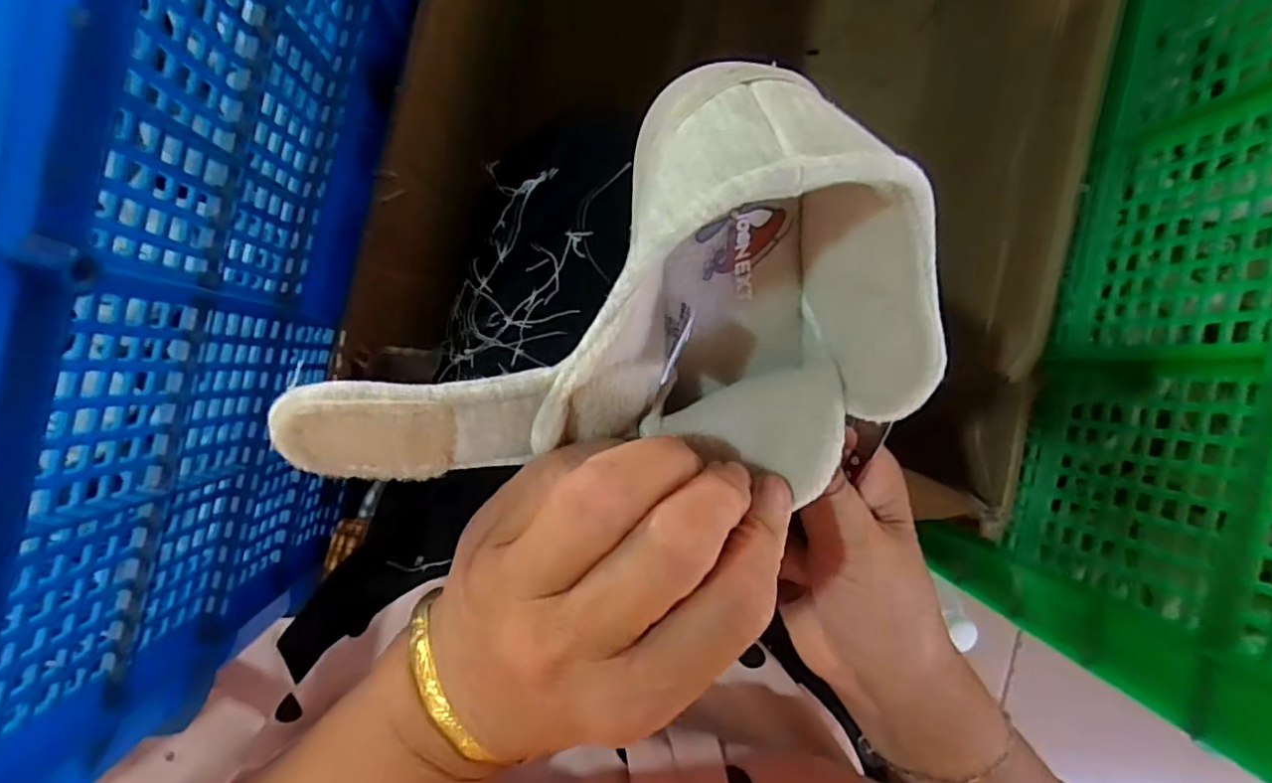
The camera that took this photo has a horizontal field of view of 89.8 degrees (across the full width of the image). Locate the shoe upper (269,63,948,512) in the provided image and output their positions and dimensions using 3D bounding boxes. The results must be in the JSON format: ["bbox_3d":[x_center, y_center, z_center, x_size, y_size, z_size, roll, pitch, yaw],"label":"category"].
[{"bbox_3d":[-0.002,-0.025,0.171,0.152,0.076,0.099,4,92,-7],"label":"shoe upper"}]

